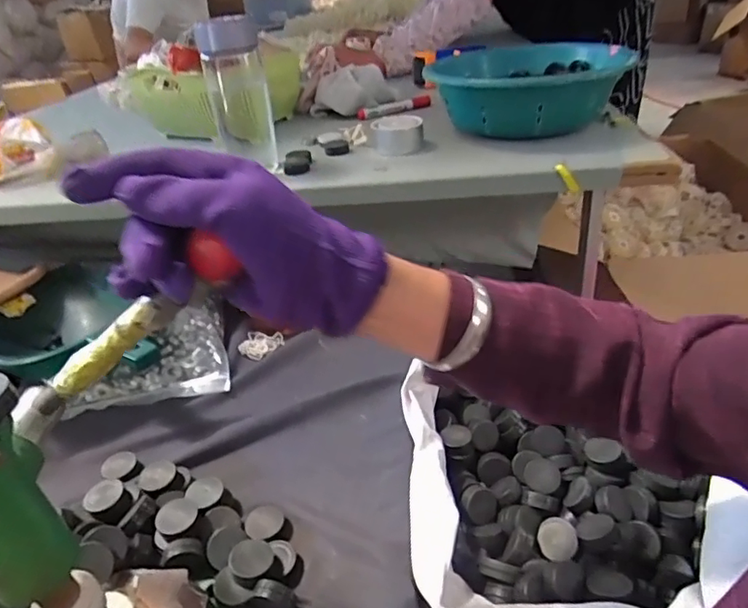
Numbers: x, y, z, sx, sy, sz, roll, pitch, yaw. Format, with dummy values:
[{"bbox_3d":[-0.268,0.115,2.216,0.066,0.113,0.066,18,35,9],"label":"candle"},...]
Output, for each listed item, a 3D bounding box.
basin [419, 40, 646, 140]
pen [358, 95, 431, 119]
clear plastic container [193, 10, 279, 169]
[{"bbox_3d":[0.205,-0.278,0.709,0.236,0.085,0.232,14,38,28],"label":"basin"},{"bbox_3d":[0.034,-0.325,0.881,0.129,0.016,0.023,-20,35,-20],"label":"pen"},{"bbox_3d":[-0.161,-0.242,0.630,0.073,0.161,0.057,-13,33,-10],"label":"clear plastic container"}]

